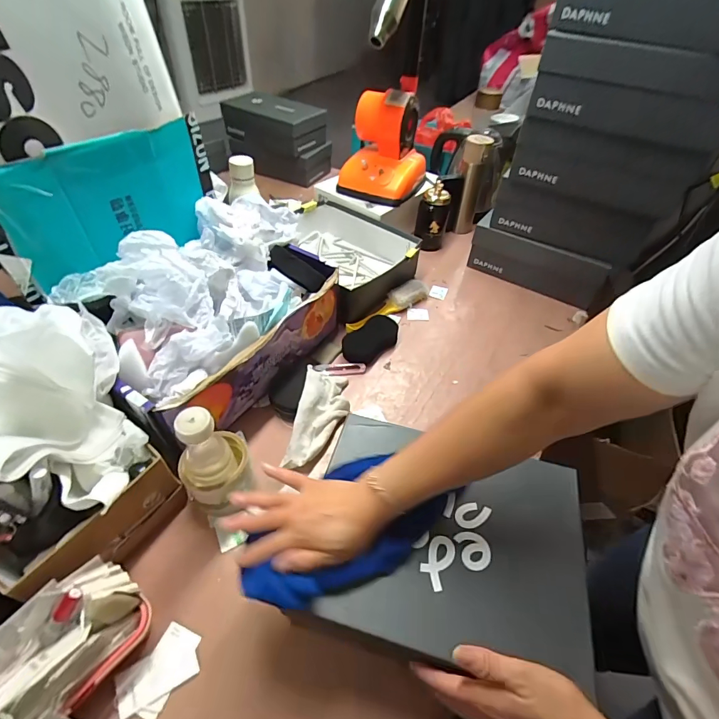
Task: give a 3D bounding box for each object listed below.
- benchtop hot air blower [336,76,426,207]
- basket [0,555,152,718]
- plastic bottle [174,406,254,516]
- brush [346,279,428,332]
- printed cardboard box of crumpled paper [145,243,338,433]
[{"bbox_3d":[0.063,-0.529,0.979,0.185,0.197,0.205,19,49,12],"label":"benchtop hot air blower"},{"bbox_3d":[-0.307,0.315,0.393,0.111,0.094,0.196,20,49,14],"label":"basket"},{"bbox_3d":[-0.188,0.124,0.514,0.084,0.181,0.080,-21,52,-22],"label":"plastic bottle"},{"bbox_3d":[0.061,-0.116,0.855,0.233,0.034,0.046,-29,56,-28],"label":"brush"},{"bbox_3d":[-0.197,-0.038,0.670,0.155,0.161,0.371,29,52,21],"label":"printed cardboard box of crumpled paper"}]

